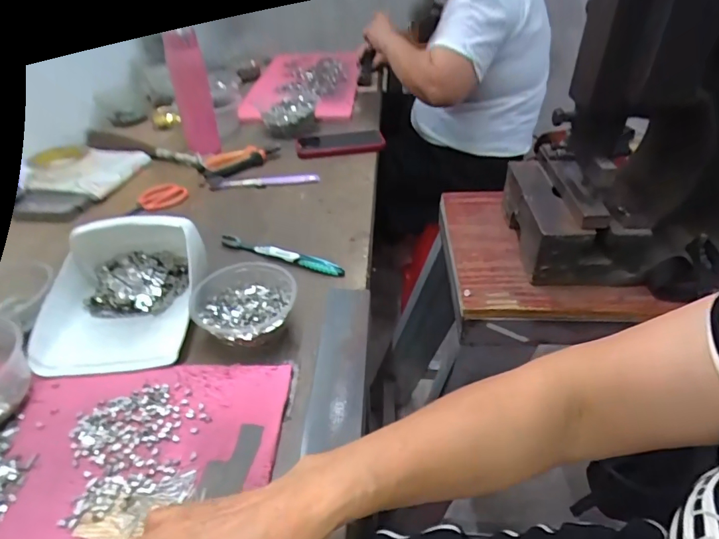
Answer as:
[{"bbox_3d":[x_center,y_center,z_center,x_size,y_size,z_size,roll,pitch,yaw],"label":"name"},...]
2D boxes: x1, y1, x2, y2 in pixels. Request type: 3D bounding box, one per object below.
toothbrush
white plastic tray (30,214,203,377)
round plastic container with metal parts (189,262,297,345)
[{"bbox_3d":[-0.104,-0.020,0.594,0.180,0.017,0.010,13,40,20],"label":"toothbrush"},{"bbox_3d":[-0.256,0.015,0.489,0.163,0.079,0.173,-4,37,-1],"label":"white plastic tray"},{"bbox_3d":[-0.121,0.041,0.483,0.099,0.048,0.095,-2,37,2],"label":"round plastic container with metal parts"}]

